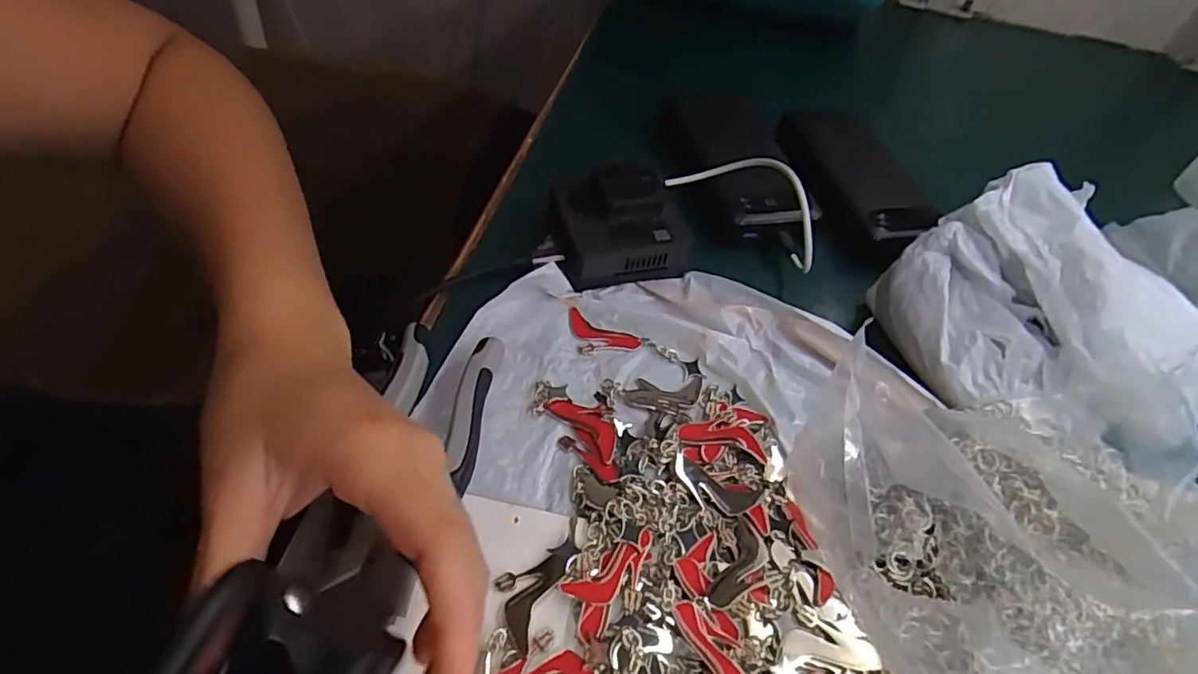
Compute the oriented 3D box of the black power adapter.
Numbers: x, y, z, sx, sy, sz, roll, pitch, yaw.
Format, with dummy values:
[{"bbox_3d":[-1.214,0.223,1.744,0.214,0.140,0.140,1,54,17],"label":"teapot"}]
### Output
[{"bbox_3d":[0.011,-0.070,0.379,0.078,0.044,0.063,-10,53,-17],"label":"black power adapter"}]

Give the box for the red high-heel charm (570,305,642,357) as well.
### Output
[{"bbox_3d":[-0.002,0.001,0.351,0.046,0.004,0.025,27,52,13],"label":"red high-heel charm"}]

